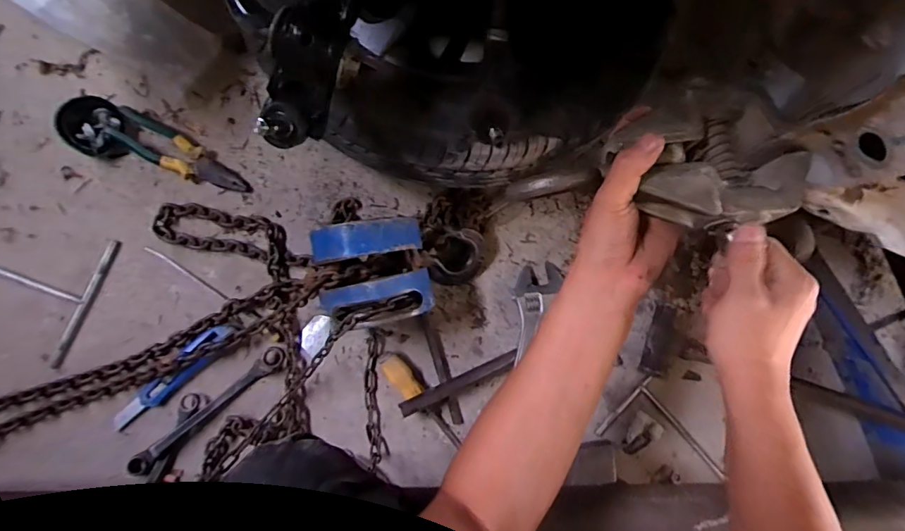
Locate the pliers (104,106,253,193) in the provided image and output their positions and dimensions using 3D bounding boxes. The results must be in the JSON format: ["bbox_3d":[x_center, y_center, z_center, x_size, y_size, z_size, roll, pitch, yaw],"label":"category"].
[{"bbox_3d":[-0.380,-0.154,0.660,0.199,0.034,0.052,27,83,-2],"label":"pliers"}]

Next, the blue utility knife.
[{"bbox_3d":[-0.378,0.150,0.635,0.187,0.022,0.034,-45,90,-7],"label":"blue utility knife"}]

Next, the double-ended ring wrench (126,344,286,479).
[{"bbox_3d":[-0.330,0.196,0.636,0.242,0.017,0.027,-40,89,-7],"label":"double-ended ring wrench"}]

